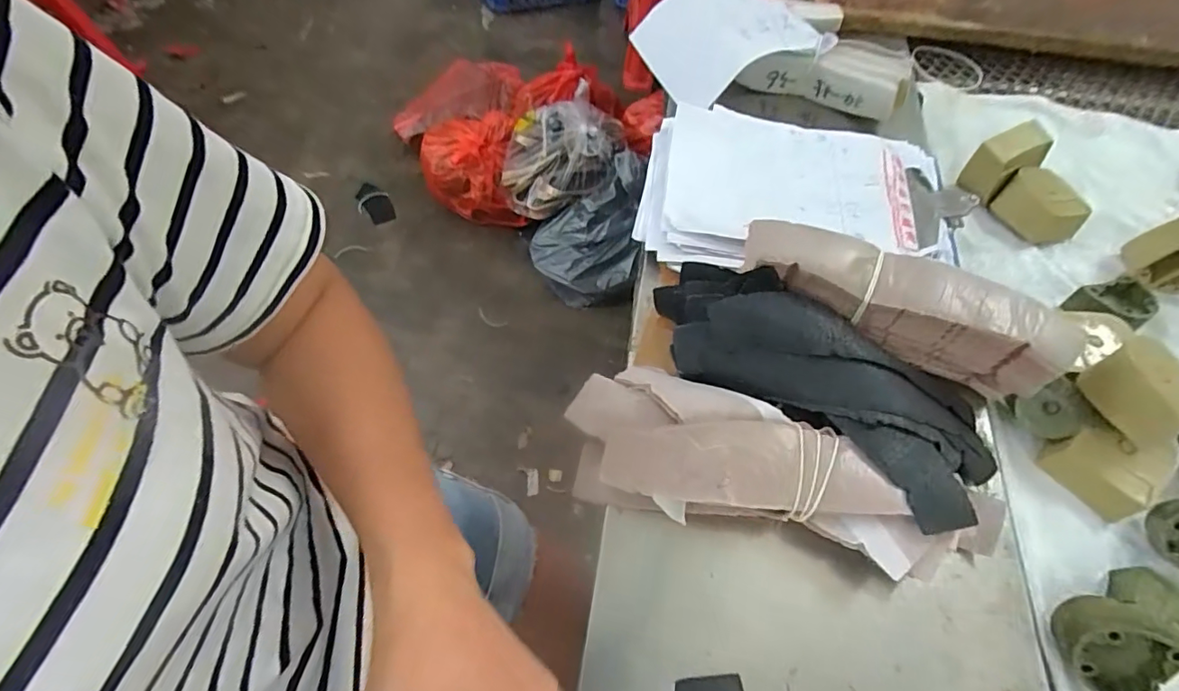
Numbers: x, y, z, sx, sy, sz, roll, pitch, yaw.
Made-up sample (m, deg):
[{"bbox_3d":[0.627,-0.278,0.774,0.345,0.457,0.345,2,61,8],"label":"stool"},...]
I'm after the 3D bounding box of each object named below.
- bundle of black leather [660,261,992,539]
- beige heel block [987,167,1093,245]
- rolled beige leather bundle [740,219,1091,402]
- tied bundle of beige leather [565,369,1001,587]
[{"bbox_3d":[0.141,0.015,0.327,0.214,0.057,0.100,38,65,17],"label":"bundle of black leather"},{"bbox_3d":[0.368,-0.113,0.434,0.049,0.029,0.061,-35,66,-19],"label":"beige heel block"},{"bbox_3d":[0.184,-0.023,0.329,0.185,0.059,0.038,22,62,10],"label":"rolled beige leather bundle"},{"bbox_3d":[0.108,0.070,0.304,0.238,0.040,0.081,15,61,6],"label":"tied bundle of beige leather"}]

